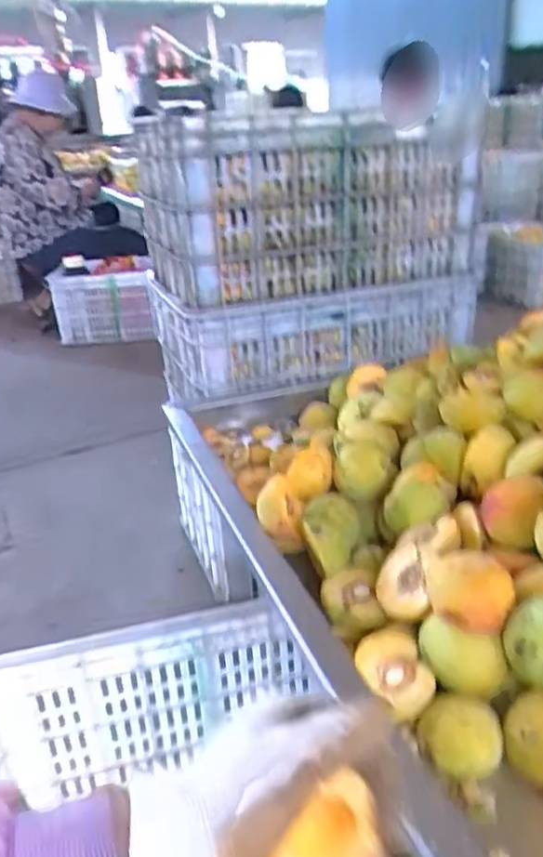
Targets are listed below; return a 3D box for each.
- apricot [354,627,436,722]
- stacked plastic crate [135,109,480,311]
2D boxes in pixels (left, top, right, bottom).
[{"bbox_3d":[0.087,0.180,0.487,0.045,0.035,0.057,-22,62,-23],"label":"apricot"},{"bbox_3d":[0.050,-0.371,1.094,0.485,0.258,0.268,-13,26,-19],"label":"stacked plastic crate"}]

